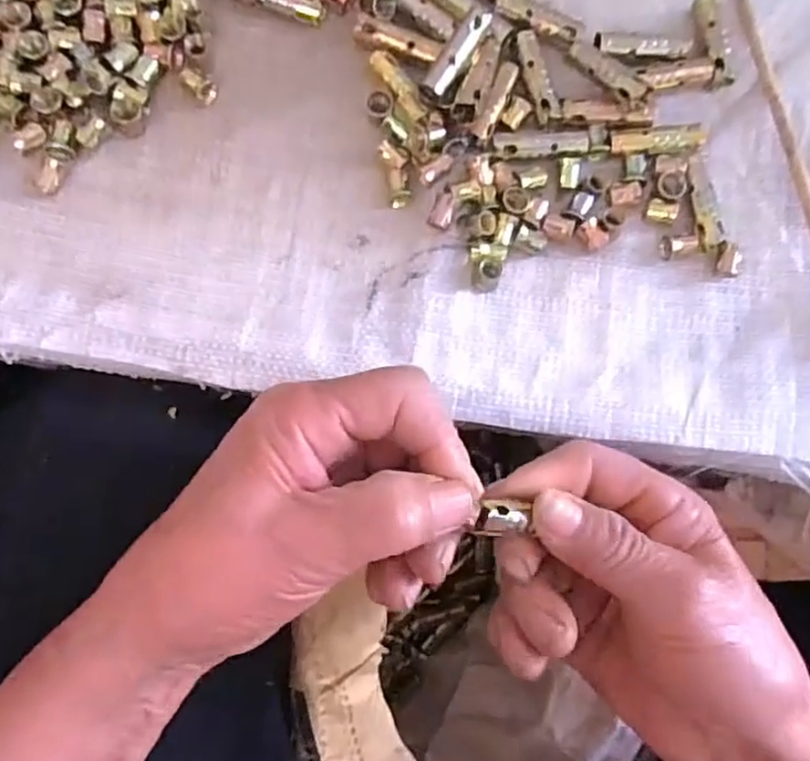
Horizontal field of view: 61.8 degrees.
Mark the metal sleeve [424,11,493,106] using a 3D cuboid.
[{"bbox_3d":[0.022,-0.134,0.277,0.012,0.011,0.044,30,83,-1],"label":"metal sleeve"}]

